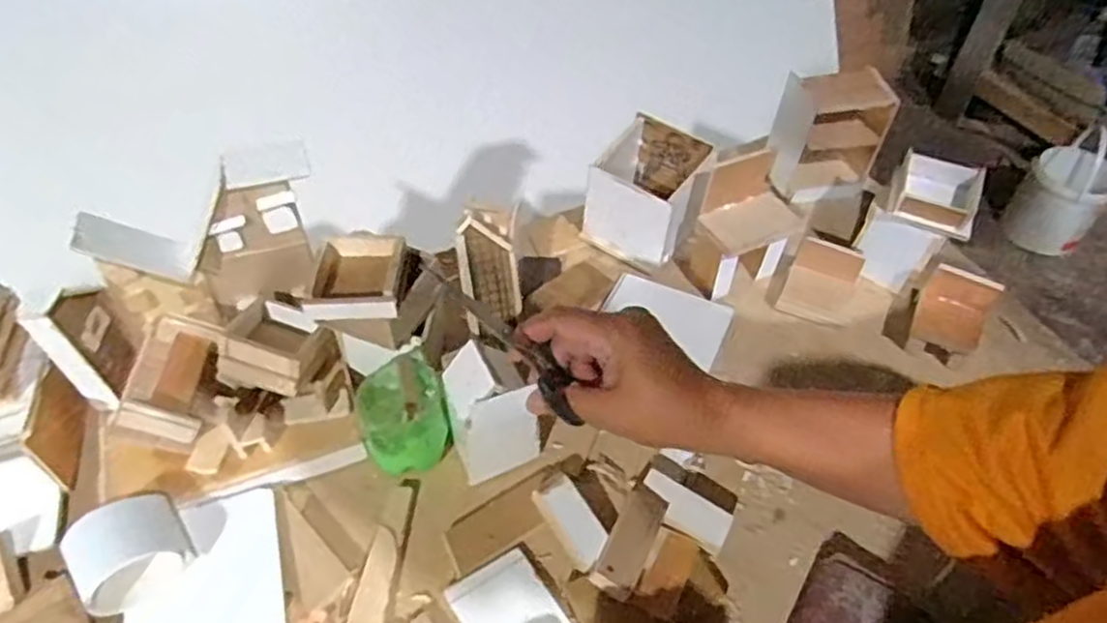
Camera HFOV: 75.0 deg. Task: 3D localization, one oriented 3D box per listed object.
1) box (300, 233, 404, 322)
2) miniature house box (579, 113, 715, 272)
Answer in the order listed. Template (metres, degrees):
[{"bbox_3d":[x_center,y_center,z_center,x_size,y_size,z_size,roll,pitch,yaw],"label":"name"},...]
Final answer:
[{"bbox_3d":[-0.134,-0.024,0.491,0.061,0.021,0.064,0,50,-1],"label":"box"},{"bbox_3d":[0.083,-0.109,0.651,0.097,0.081,0.095,25,54,16],"label":"miniature house box"}]

